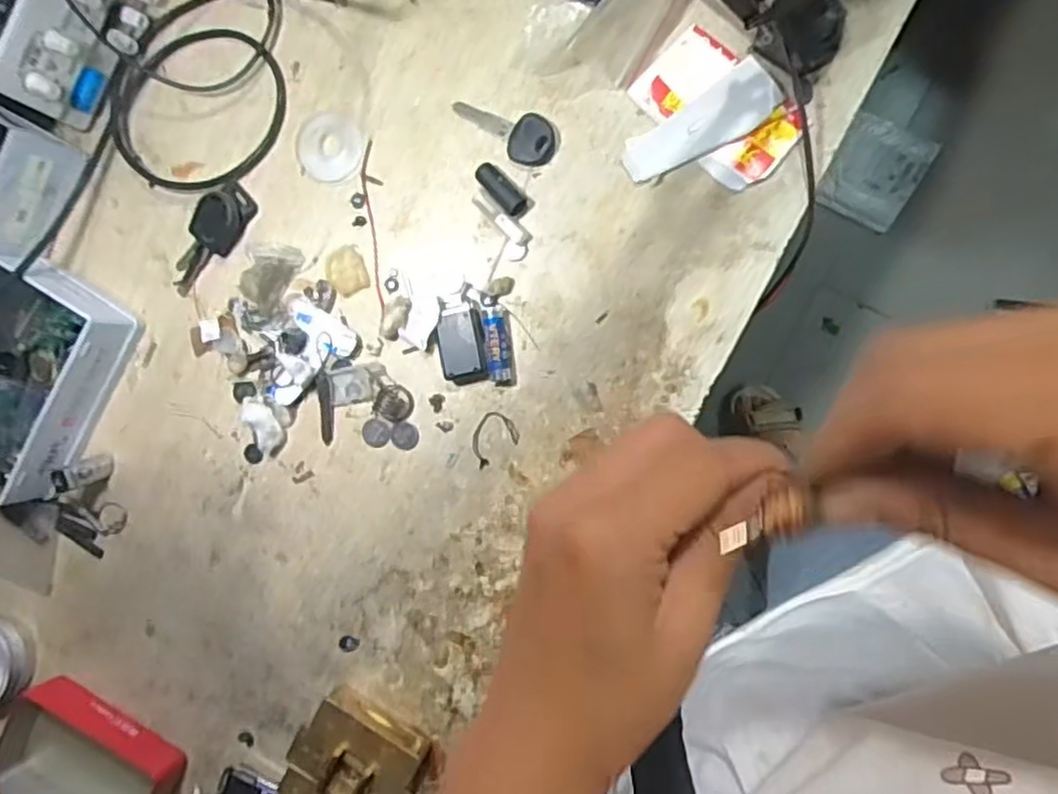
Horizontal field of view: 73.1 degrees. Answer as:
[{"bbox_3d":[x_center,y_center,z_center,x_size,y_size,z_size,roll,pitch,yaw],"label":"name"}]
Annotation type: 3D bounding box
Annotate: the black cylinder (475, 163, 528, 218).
[{"bbox_3d":[-0.019,-0.137,0.474,0.041,0.013,0.016,45,99,6],"label":"black cylinder"}]

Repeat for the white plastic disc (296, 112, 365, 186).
[{"bbox_3d":[-0.141,-0.176,0.504,0.050,0.004,0.046,0,92,11],"label":"white plastic disc"}]

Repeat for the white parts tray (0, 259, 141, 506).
[{"bbox_3d":[-0.368,-0.008,0.522,0.099,0.047,0.172,26,96,9],"label":"white parts tray"}]

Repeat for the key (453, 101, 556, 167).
[{"bbox_3d":[-0.017,-0.180,0.475,0.074,0.011,0.031,27,96,9],"label":"key"}]

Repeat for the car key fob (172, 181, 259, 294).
[{"bbox_3d":[-0.231,-0.113,0.508,0.029,0.018,0.088,36,98,8],"label":"car key fob"}]

